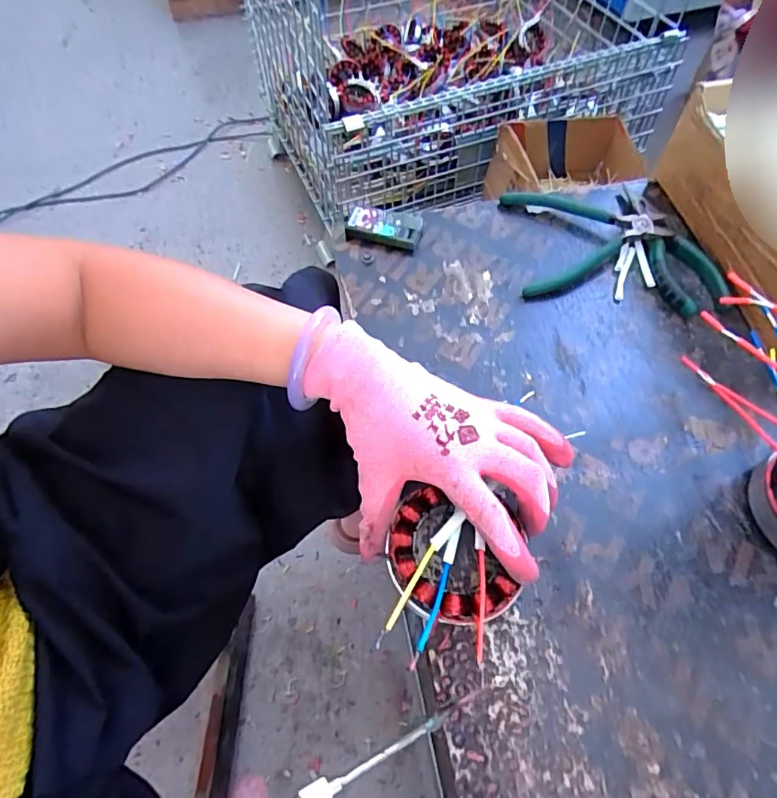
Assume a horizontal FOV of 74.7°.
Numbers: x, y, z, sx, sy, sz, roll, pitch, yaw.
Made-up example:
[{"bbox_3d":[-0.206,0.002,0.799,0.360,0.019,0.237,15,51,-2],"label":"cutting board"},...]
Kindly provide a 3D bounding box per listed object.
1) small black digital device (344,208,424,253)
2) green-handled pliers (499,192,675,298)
[{"bbox_3d":[-0.005,-0.160,0.478,0.070,0.017,0.034,13,61,6],"label":"small black digital device"},{"bbox_3d":[0.185,-0.156,0.470,0.140,0.025,0.120,-4,61,-3],"label":"green-handled pliers"}]

